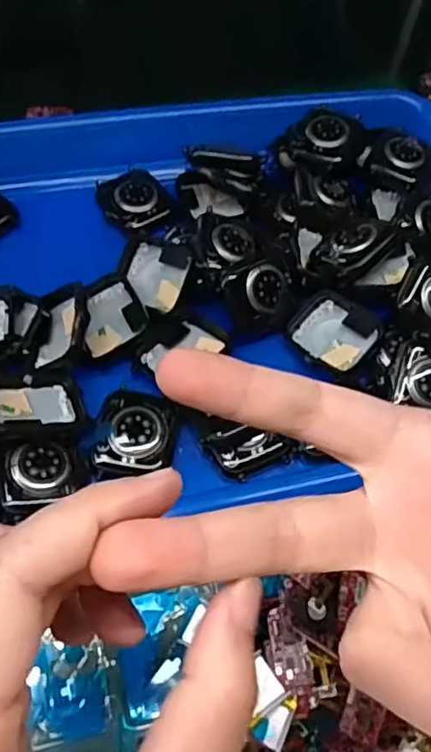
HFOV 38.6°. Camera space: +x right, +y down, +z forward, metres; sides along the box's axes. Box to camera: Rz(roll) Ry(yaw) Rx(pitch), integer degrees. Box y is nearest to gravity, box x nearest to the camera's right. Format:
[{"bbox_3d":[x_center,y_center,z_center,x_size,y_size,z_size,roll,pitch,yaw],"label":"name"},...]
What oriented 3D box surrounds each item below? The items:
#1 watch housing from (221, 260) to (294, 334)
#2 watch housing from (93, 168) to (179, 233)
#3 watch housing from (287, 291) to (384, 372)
[{"bbox_3d":[0.024,-0.042,0.310,0.041,0.010,0.035,-29,103,-22],"label":"watch housing"},{"bbox_3d":[-0.044,-0.098,0.350,0.038,0.012,0.041,-26,64,-17],"label":"watch housing"},{"bbox_3d":[0.059,-0.020,0.312,0.040,0.012,0.039,38,64,18],"label":"watch housing"}]

